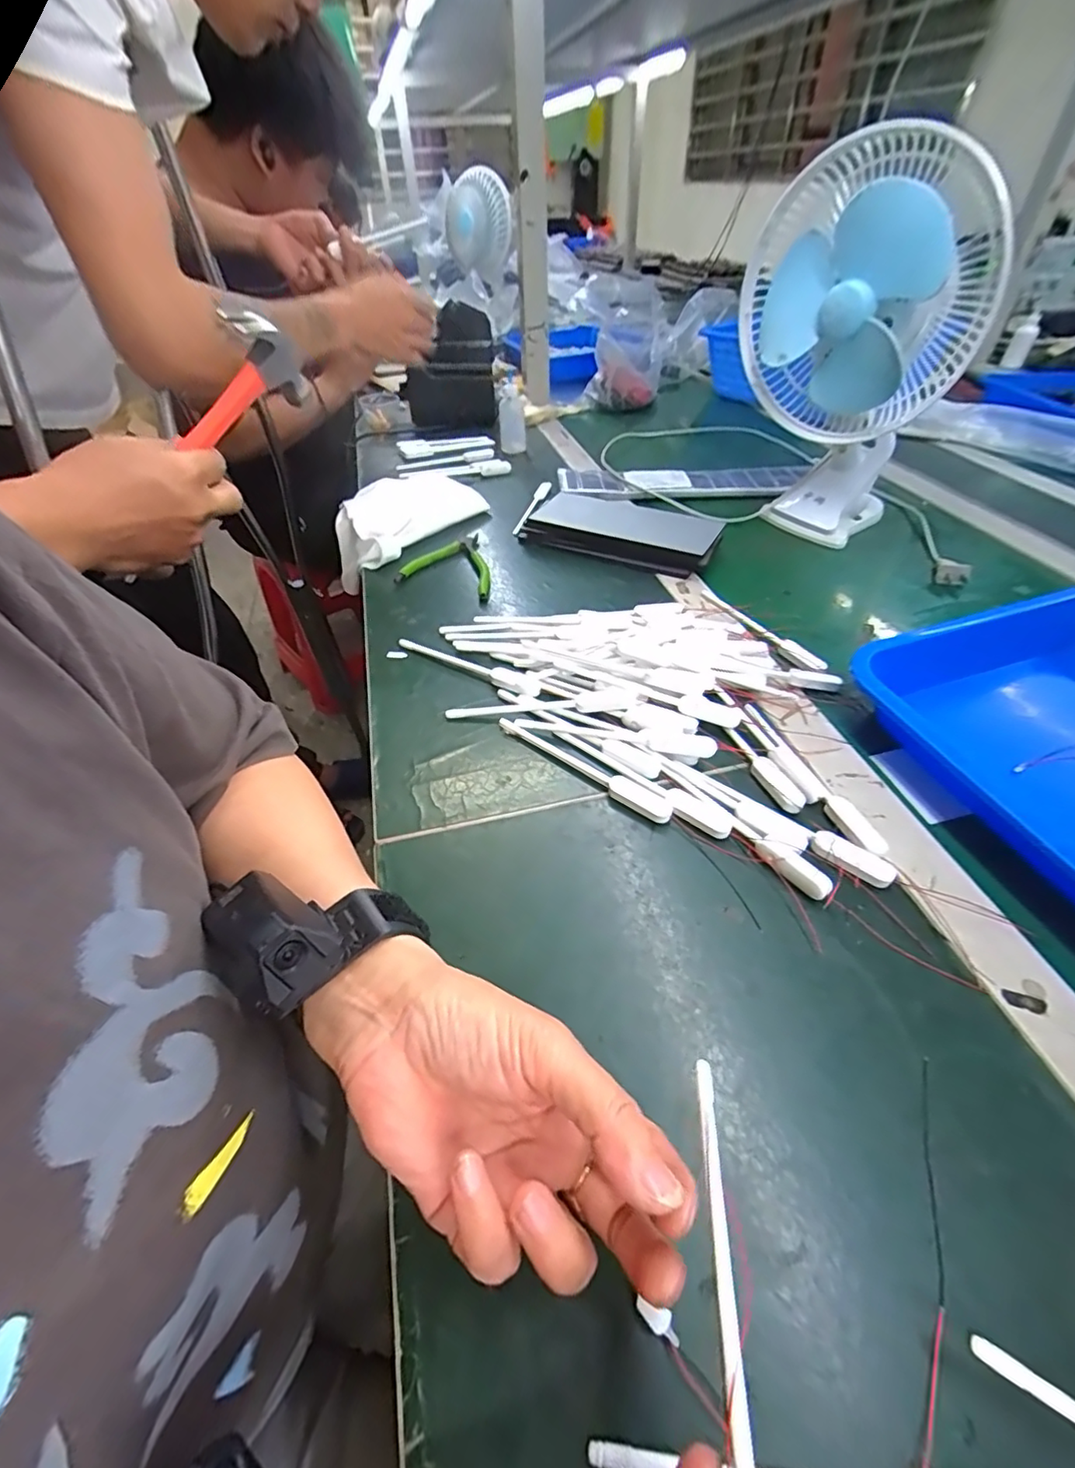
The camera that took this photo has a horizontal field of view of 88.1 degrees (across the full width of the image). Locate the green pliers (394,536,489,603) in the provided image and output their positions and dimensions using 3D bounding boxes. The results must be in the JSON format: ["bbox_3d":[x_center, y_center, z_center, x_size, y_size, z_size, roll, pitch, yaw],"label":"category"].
[{"bbox_3d":[-0.082,-0.186,0.598,0.108,0.020,0.102,14,51,18],"label":"green pliers"}]

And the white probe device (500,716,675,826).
[{"bbox_3d":[0.029,0.021,0.391,0.143,0.005,0.016,29,57,29],"label":"white probe device"}]

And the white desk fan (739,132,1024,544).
[{"bbox_3d":[0.294,-0.353,0.554,0.201,0.317,0.138,11,48,13],"label":"white desk fan"}]

